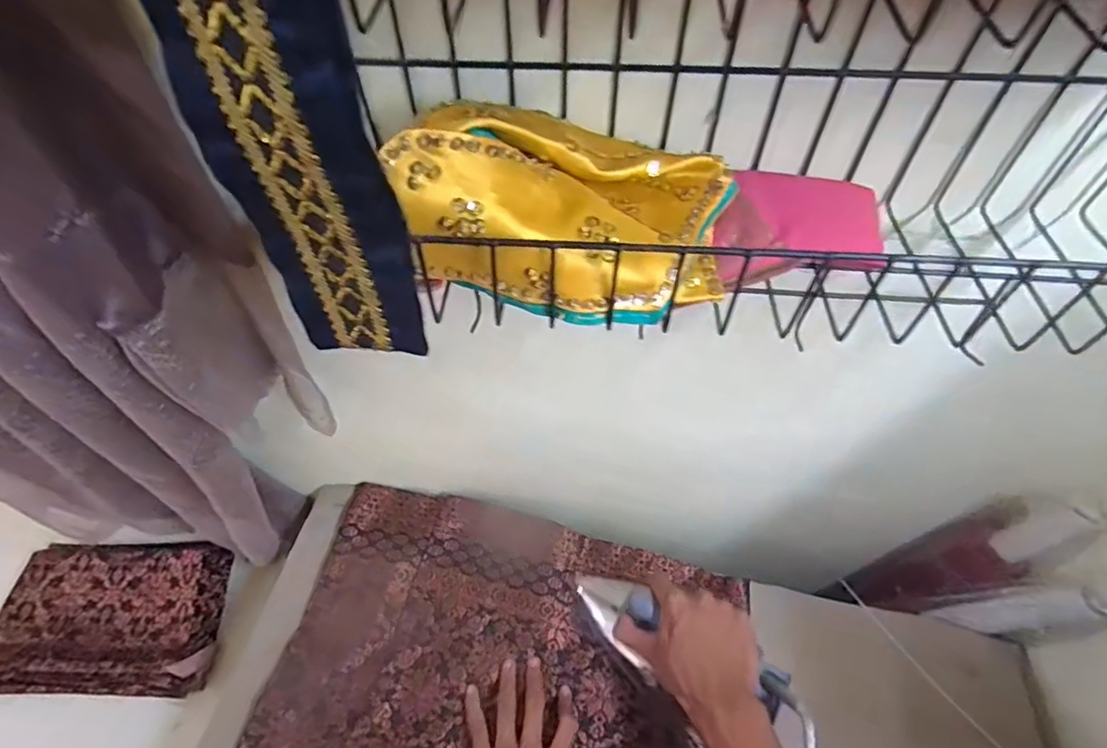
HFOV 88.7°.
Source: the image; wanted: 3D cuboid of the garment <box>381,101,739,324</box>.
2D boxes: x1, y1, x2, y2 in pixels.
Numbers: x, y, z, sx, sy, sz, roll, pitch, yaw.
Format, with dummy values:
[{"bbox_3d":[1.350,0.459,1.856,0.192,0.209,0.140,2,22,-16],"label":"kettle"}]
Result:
[{"bbox_3d":[0.009,-0.079,0.260,0.145,0.062,0.088,5,53,2],"label":"garment"}]

